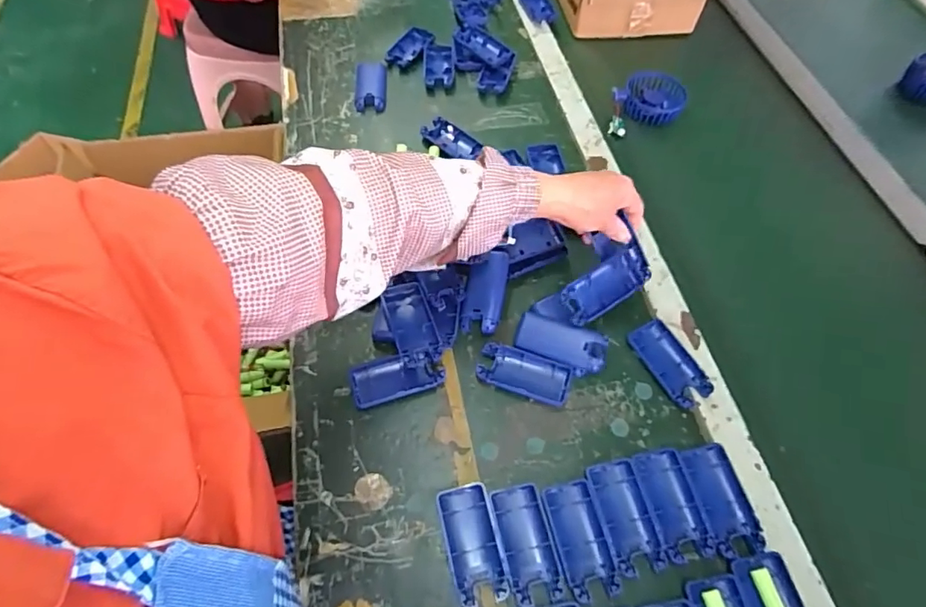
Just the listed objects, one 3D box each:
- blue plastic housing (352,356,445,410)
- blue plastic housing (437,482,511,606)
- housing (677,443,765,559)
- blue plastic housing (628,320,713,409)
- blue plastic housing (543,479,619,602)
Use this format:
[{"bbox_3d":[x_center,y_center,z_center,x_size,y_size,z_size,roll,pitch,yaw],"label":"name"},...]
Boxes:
[{"bbox_3d":[-0.065,0.075,0.516,0.092,0.011,0.044,-11,59,-11],"label":"blue plastic housing"},{"bbox_3d":[0.008,0.204,0.440,0.043,0.015,0.091,-11,59,-11],"label":"blue plastic housing"},{"bbox_3d":[0.234,0.177,0.471,0.048,0.011,0.093,-5,58,-7],"label":"housing"},{"bbox_3d":[0.213,0.061,0.531,0.043,0.017,0.092,-19,61,-16],"label":"blue plastic housing"},{"bbox_3d":[0.102,0.205,0.451,0.043,0.012,0.092,-10,59,-10],"label":"blue plastic housing"}]

